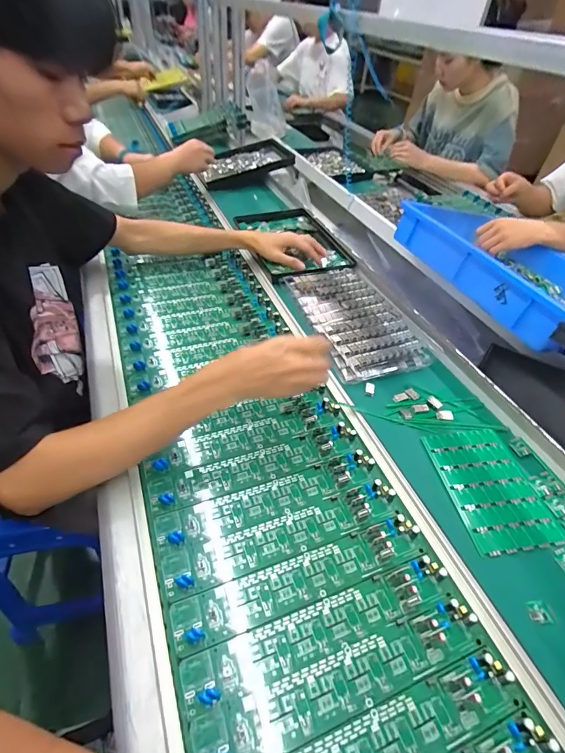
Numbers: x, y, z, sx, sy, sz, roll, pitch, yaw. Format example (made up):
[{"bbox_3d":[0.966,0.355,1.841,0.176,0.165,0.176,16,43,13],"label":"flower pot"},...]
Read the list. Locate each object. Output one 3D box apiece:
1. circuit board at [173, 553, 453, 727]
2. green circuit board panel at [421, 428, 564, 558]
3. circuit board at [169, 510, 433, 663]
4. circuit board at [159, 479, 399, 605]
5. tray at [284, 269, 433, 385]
[{"bbox_3d":[0.040,0.244,0.379,0.273,0.012,0.047,-15,48,-16],"label":"circuit board"},{"bbox_3d":[0.258,0.136,0.491,0.108,0.004,0.164,-6,46,-8],"label":"green circuit board panel"},{"bbox_3d":[0.021,0.212,0.409,0.276,0.011,0.048,-15,48,-16],"label":"circuit board"},{"bbox_3d":[0.005,0.179,0.440,0.271,0.016,0.048,-15,48,-16],"label":"circuit board"},{"bbox_3d":[0.129,-0.110,0.715,0.162,0.023,0.309,-11,47,-13],"label":"tray"}]

